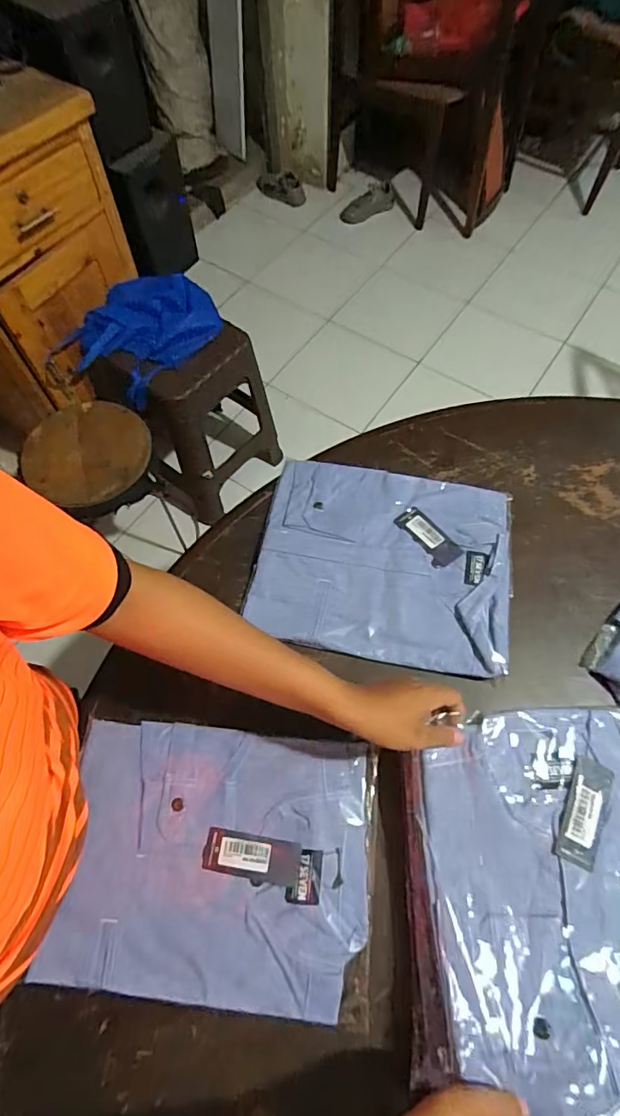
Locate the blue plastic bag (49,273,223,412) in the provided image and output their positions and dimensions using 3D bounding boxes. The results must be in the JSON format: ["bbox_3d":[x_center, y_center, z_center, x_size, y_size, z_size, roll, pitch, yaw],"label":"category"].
[{"bbox_3d":[-0.402,-0.502,1.145,0.377,0.179,0.190,-23,67,-10],"label":"blue plastic bag"}]

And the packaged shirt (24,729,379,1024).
[{"bbox_3d":[-0.099,0.310,0.522,0.306,0.016,0.246,3,65,2],"label":"packaged shirt"}]

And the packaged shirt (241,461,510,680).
[{"bbox_3d":[0.098,-0.001,0.668,0.323,0.022,0.272,9,65,5],"label":"packaged shirt"}]

